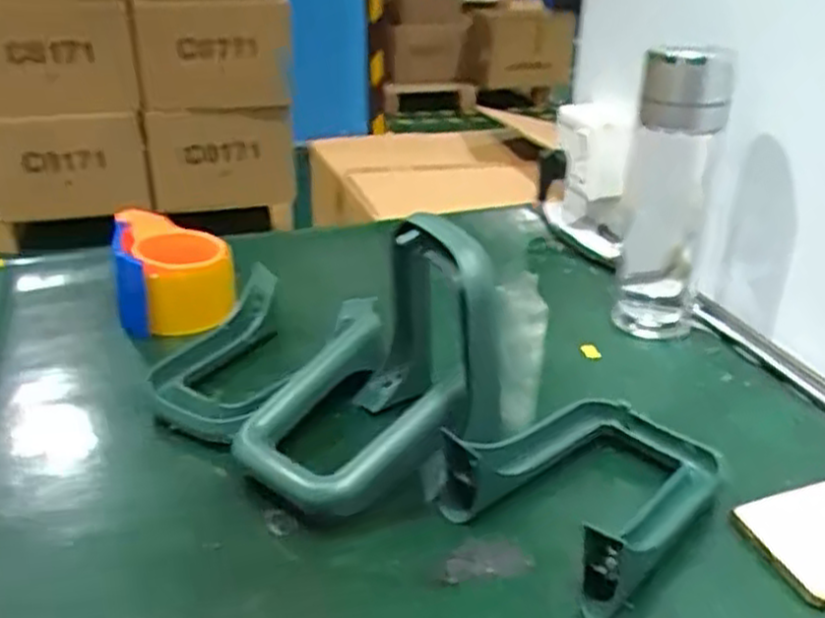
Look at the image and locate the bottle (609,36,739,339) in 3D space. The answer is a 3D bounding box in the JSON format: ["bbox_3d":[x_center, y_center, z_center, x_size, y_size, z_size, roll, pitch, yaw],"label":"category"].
[{"bbox_3d":[0.219,-0.096,0.654,0.072,0.236,0.065,9,28,16],"label":"bottle"}]

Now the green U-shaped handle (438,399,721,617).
[{"bbox_3d":[0.113,0.101,0.479,0.157,0.049,0.128,-23,35,-39],"label":"green U-shaped handle"}]

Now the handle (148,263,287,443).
[{"bbox_3d":[-0.146,0.034,0.610,0.103,0.032,0.178,1,40,6],"label":"handle"}]

